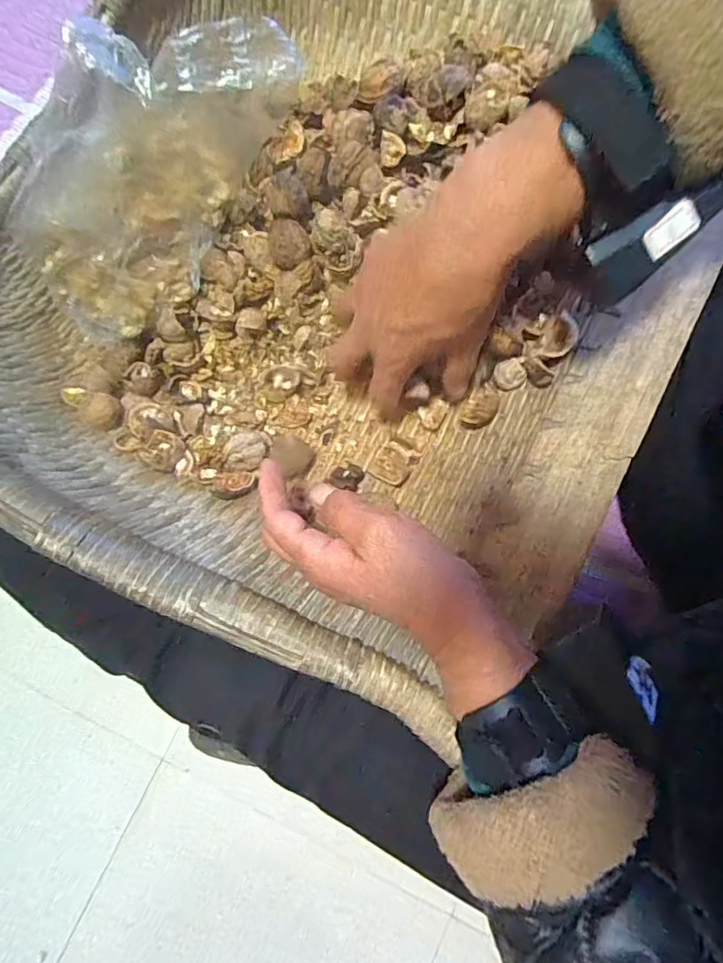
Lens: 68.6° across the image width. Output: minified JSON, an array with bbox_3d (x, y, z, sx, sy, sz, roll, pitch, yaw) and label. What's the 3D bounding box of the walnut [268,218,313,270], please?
[{"bbox_3d":[-0.053,-0.175,0.388,0.030,0.021,0.029,0,80,0],"label":"walnut"}]

